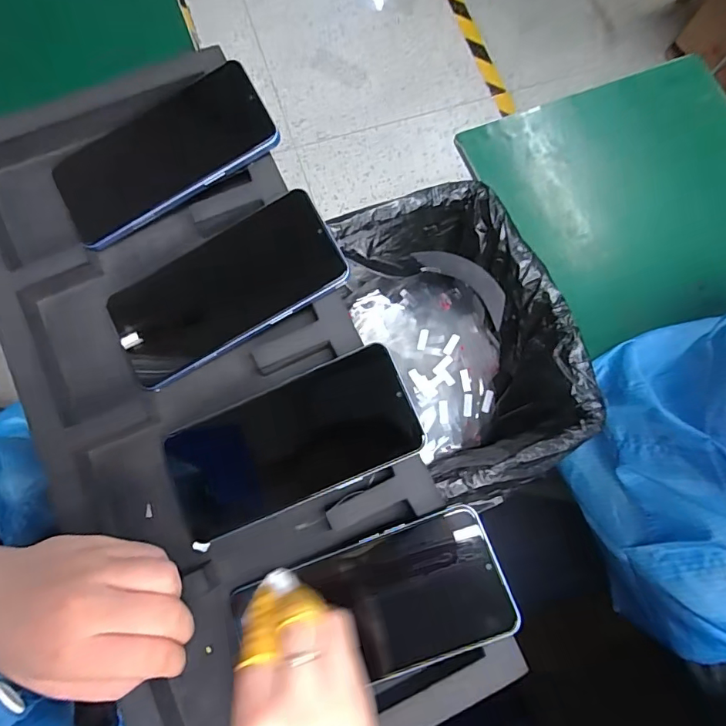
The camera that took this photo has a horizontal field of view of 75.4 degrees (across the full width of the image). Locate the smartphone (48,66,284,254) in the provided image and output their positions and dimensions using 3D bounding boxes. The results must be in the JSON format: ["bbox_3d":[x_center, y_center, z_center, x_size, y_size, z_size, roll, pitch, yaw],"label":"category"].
[{"bbox_3d":[-0.148,-0.154,0.346,0.160,0.011,0.083,-30,73,4],"label":"smartphone"}]

